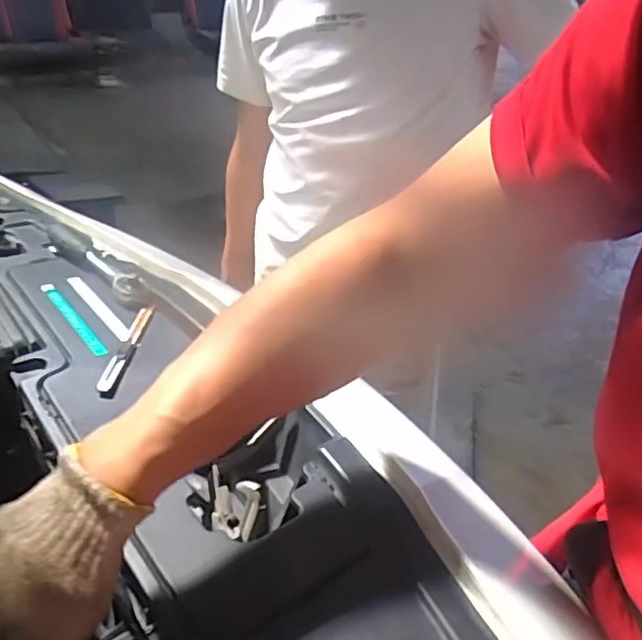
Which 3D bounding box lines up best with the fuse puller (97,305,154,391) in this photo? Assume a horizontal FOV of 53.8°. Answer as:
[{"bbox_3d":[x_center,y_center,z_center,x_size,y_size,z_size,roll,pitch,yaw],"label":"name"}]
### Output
[{"bbox_3d":[-0.187,0.025,0.611,0.016,0.012,0.128,9,32,4],"label":"fuse puller"}]

